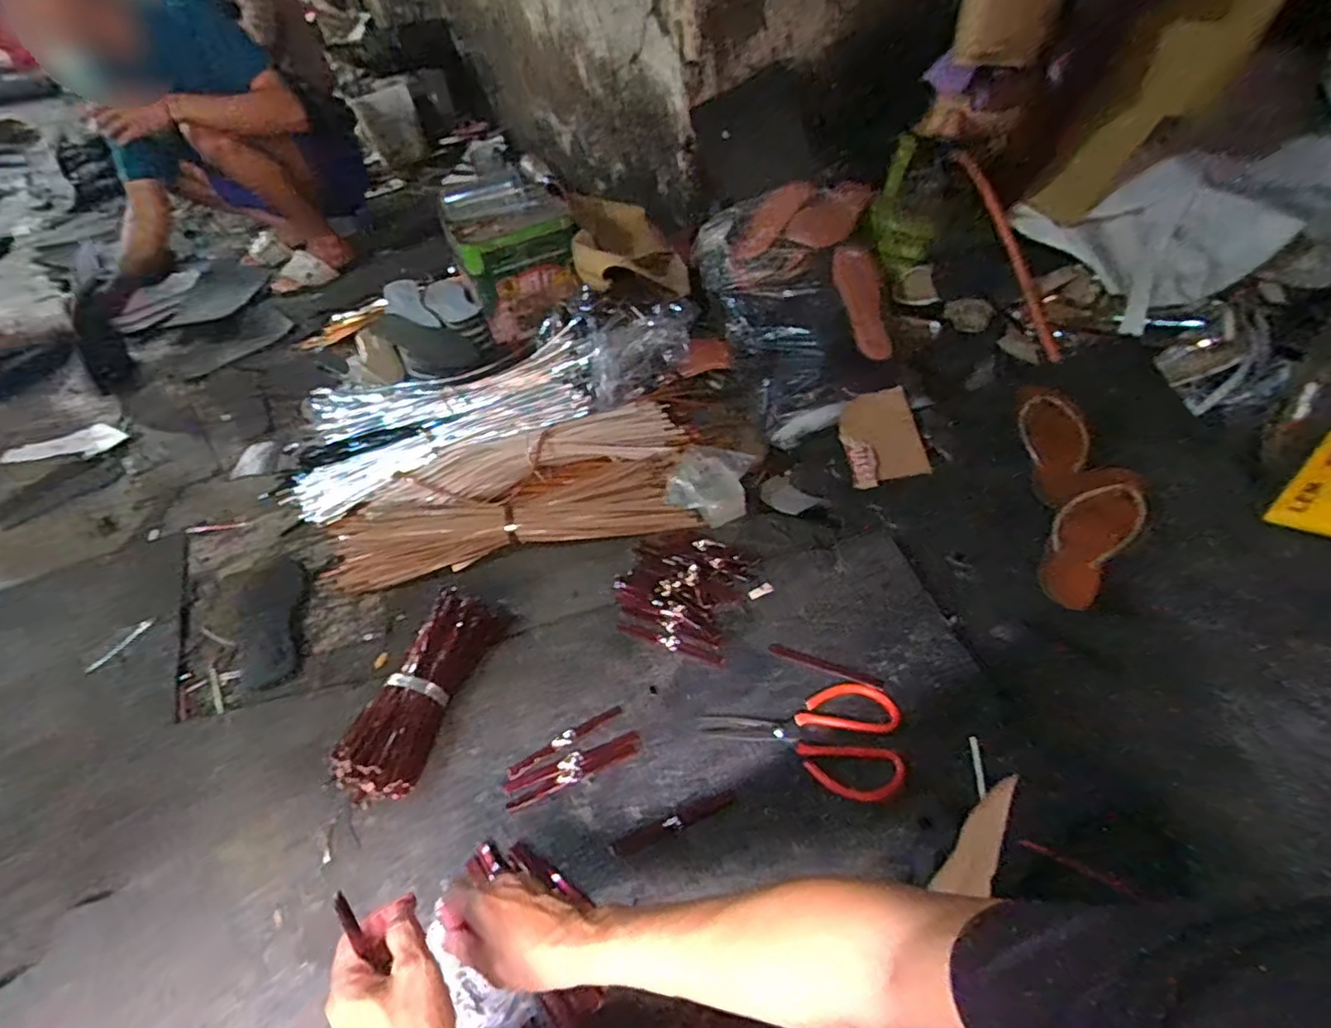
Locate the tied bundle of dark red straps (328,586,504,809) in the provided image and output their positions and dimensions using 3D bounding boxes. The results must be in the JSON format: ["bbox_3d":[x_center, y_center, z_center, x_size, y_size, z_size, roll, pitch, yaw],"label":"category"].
[{"bbox_3d":[-0.297,0.212,0.783,0.085,0.053,0.263,12,50,20],"label":"tied bundle of dark red straps"}]

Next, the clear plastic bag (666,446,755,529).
[{"bbox_3d":[0.072,-0.055,1.015,0.129,0.035,0.126,15,48,15],"label":"clear plastic bag"}]

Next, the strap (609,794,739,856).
[{"bbox_3d":[0.009,0.333,0.691,0.139,0.009,0.017,-20,53,-12],"label":"strap"}]

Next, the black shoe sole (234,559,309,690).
[{"bbox_3d":[-0.587,0.156,0.964,0.103,0.026,0.240,-26,55,-16],"label":"black shoe sole"}]

